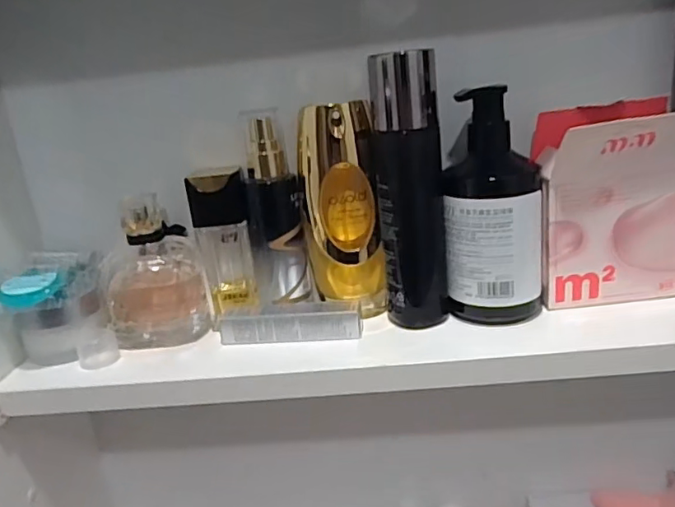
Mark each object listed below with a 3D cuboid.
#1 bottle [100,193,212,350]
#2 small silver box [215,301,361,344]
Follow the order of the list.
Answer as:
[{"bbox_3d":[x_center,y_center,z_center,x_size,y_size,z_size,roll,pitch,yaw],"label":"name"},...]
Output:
[{"bbox_3d":[-0.131,0.016,0.388,0.068,0.098,0.043,-13,18,-20],"label":"bottle"},{"bbox_3d":[-0.031,0.046,0.377,0.095,0.020,0.023,-4,17,8],"label":"small silver box"}]

